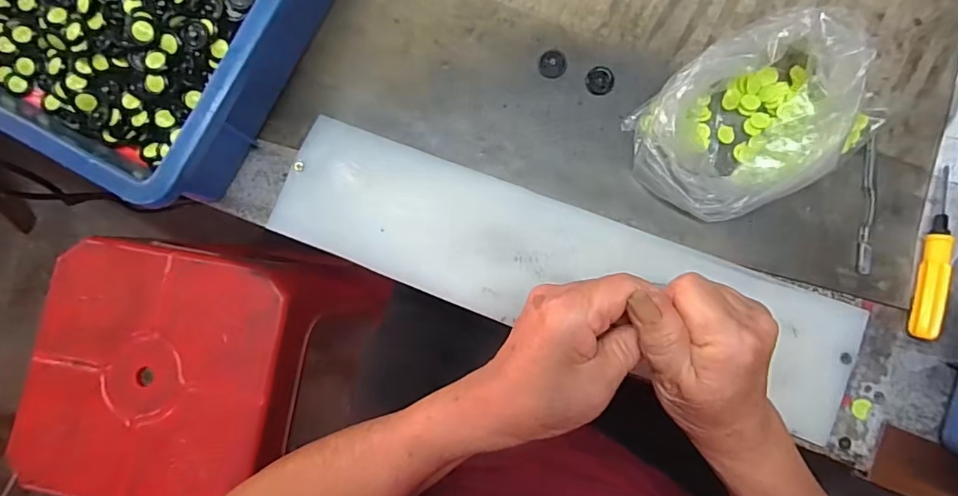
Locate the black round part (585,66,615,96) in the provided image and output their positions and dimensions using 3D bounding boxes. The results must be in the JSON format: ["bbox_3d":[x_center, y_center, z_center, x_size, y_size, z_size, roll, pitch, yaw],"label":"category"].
[{"bbox_3d":[0.089,-0.124,0.369,0.020,0.004,0.022,0,83,4],"label":"black round part"}]

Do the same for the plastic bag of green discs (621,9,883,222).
[{"bbox_3d":[0.183,-0.083,0.330,0.153,0.058,0.103,-28,82,0],"label":"plastic bag of green discs"}]

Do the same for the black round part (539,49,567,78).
[{"bbox_3d":[0.056,-0.139,0.378,0.020,0.005,0.022,0,83,4],"label":"black round part"}]

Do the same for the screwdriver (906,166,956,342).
[{"bbox_3d":[0.307,0.003,0.335,0.015,0.016,0.118,15,84,6],"label":"screwdriver"}]

